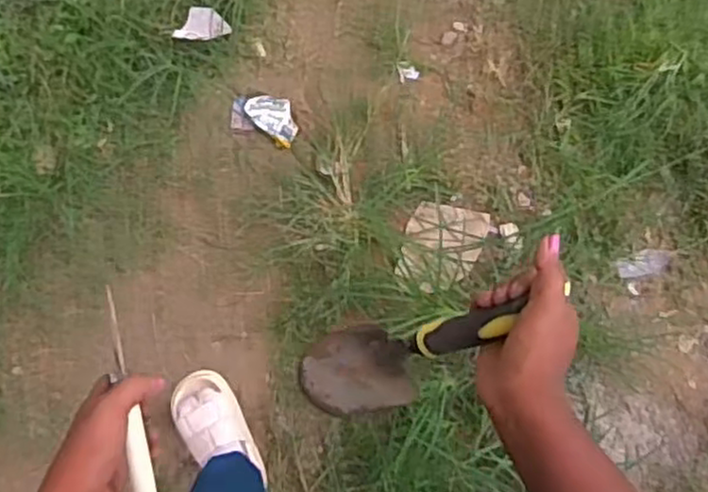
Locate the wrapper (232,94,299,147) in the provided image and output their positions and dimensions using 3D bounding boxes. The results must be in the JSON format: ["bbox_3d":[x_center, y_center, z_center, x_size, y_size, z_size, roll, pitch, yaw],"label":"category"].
[{"bbox_3d":[-0.182,-0.271,1.482,0.147,0.033,0.108,22,71,2],"label":"wrapper"}]

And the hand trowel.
[{"bbox_3d":[0.038,0.092,0.594,0.039,0.269,0.068,7,67,-35],"label":"hand trowel"}]

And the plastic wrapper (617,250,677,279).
[{"bbox_3d":[0.559,0.034,1.364,0.112,0.010,0.048,-6,71,-3],"label":"plastic wrapper"}]

